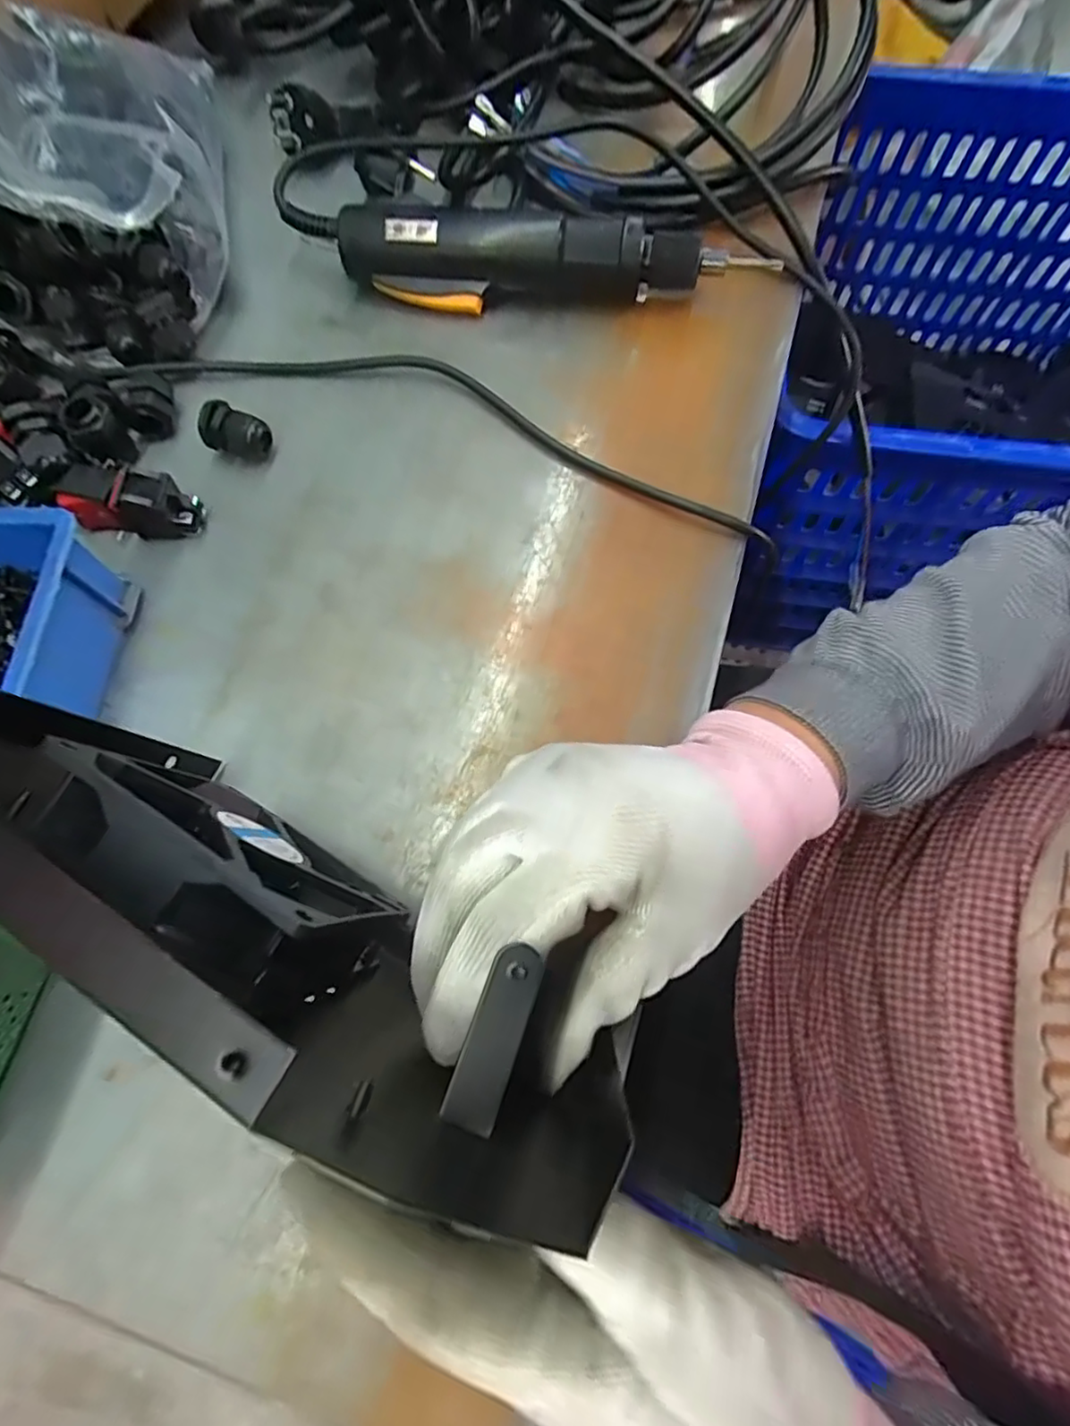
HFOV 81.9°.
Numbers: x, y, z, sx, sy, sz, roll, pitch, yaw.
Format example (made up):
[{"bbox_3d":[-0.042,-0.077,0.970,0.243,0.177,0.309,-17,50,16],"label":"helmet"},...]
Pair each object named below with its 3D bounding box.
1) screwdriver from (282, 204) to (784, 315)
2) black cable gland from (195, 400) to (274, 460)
[{"bbox_3d":[-0.006,-0.261,0.355,0.279,0.039,0.044,5,71,3],"label":"screwdriver"},{"bbox_3d":[-0.161,-0.152,0.333,0.033,0.025,0.019,13,72,5],"label":"black cable gland"}]

